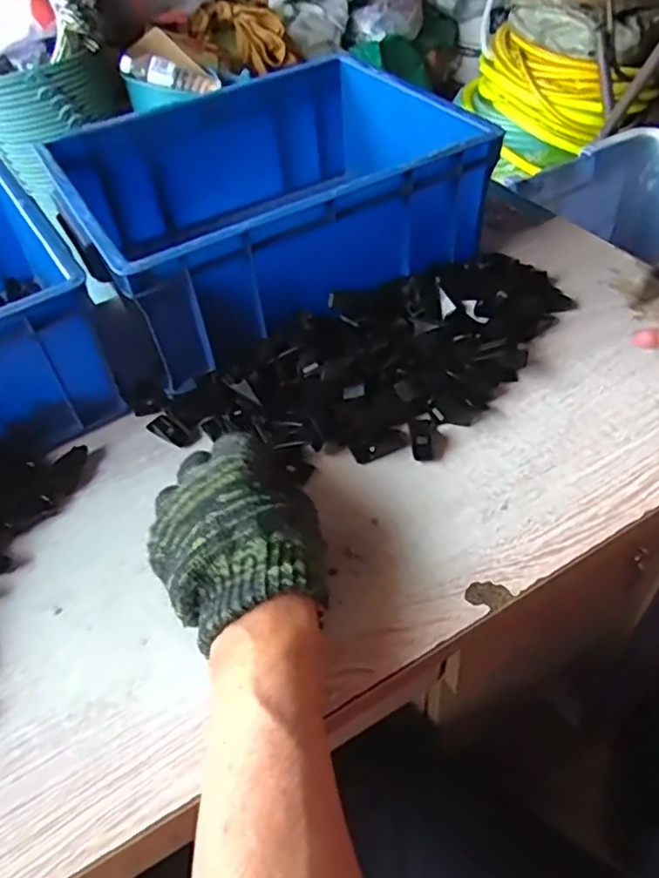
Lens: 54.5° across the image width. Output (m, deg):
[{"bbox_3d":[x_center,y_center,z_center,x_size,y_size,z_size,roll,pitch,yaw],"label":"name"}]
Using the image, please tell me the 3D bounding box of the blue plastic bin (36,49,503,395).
[{"bbox_3d":[-0.057,-0.219,0.595,0.332,0.125,0.256,-26,51,-17],"label":"blue plastic bin"}]

